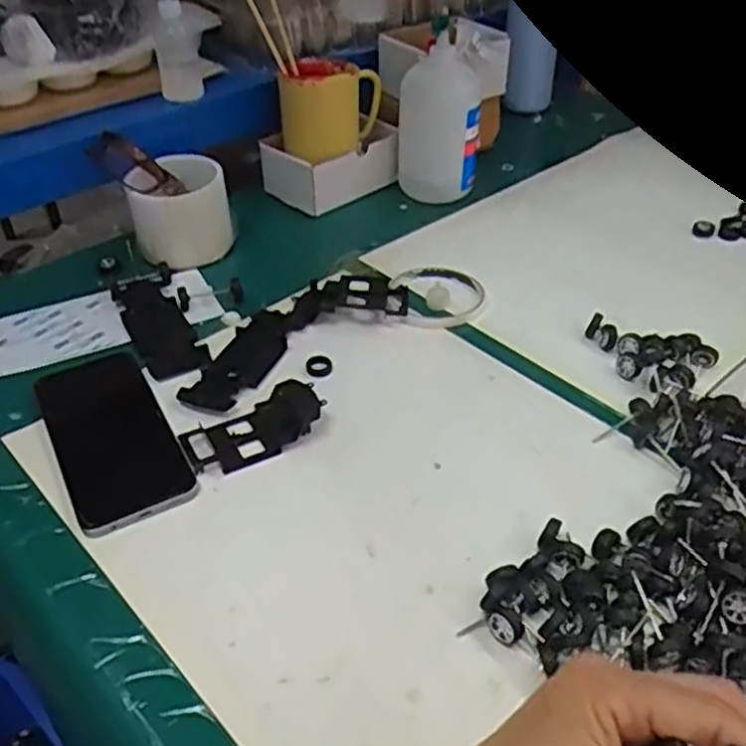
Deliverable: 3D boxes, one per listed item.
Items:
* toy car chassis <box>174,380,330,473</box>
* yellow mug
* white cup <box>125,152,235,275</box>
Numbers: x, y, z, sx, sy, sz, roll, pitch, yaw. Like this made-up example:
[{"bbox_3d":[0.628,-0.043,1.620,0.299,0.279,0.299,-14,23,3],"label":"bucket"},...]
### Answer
[{"bbox_3d":[-0.084,0.035,0.523,0.093,0.023,0.050,-21,44,-23],"label":"toy car chassis"},{"bbox_3d":[-0.044,-0.272,0.775,0.099,0.074,0.099,2,38,1],"label":"yellow mug"},{"bbox_3d":[-0.173,-0.143,0.693,0.086,0.080,0.093,0,40,0],"label":"white cup"}]

